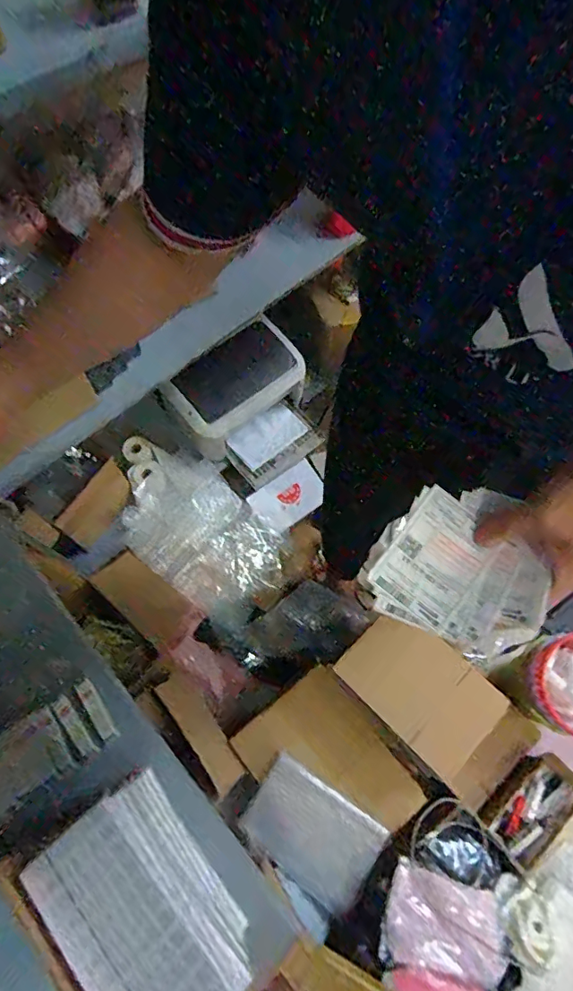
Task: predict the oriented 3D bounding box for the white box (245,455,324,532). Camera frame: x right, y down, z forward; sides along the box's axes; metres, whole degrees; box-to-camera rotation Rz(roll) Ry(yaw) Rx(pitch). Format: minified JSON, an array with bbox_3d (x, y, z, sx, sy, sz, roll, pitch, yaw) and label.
[{"bbox_3d":[0.009,-0.001,1.399,0.204,0.016,0.133,-37,71,-14],"label":"white box"}]

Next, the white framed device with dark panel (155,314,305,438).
[{"bbox_3d":[-0.110,-0.320,1.346,0.402,0.199,0.090,-37,31,-15],"label":"white framed device with dark panel"}]

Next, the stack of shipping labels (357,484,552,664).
[{"bbox_3d":[0.144,0.055,0.414,0.132,0.034,0.126,28,70,13],"label":"stack of shipping labels"}]

